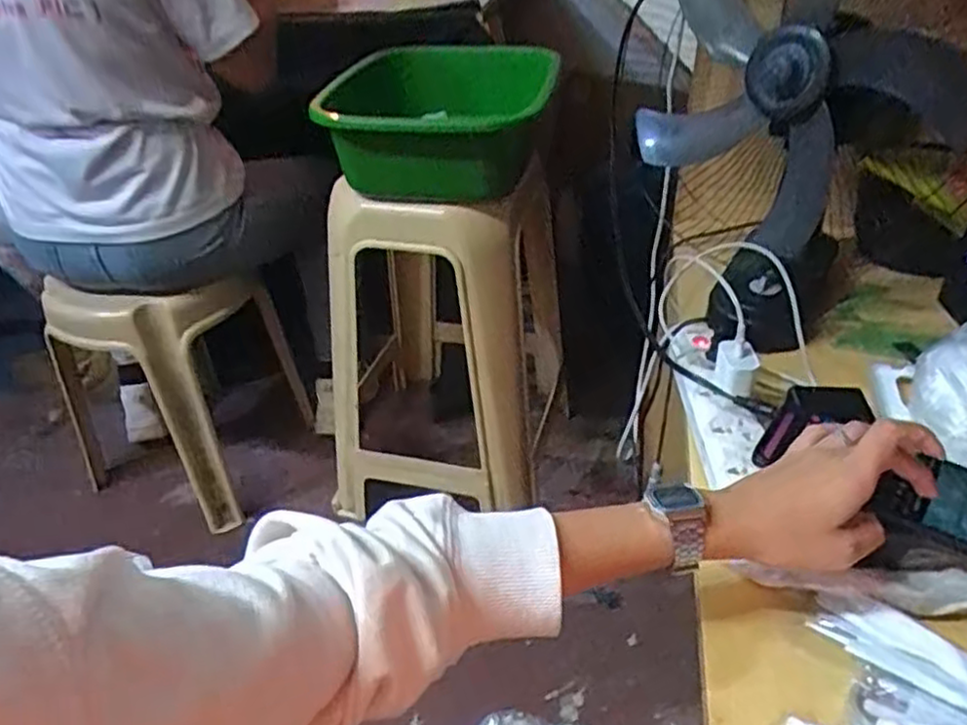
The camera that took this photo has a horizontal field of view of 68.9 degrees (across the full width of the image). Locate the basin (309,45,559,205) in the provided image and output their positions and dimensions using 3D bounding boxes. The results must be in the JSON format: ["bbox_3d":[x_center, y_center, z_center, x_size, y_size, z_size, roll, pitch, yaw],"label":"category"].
[{"bbox_3d":[-0.055,-0.328,0.970,0.281,0.144,0.346,1,37,5],"label":"basin"}]

